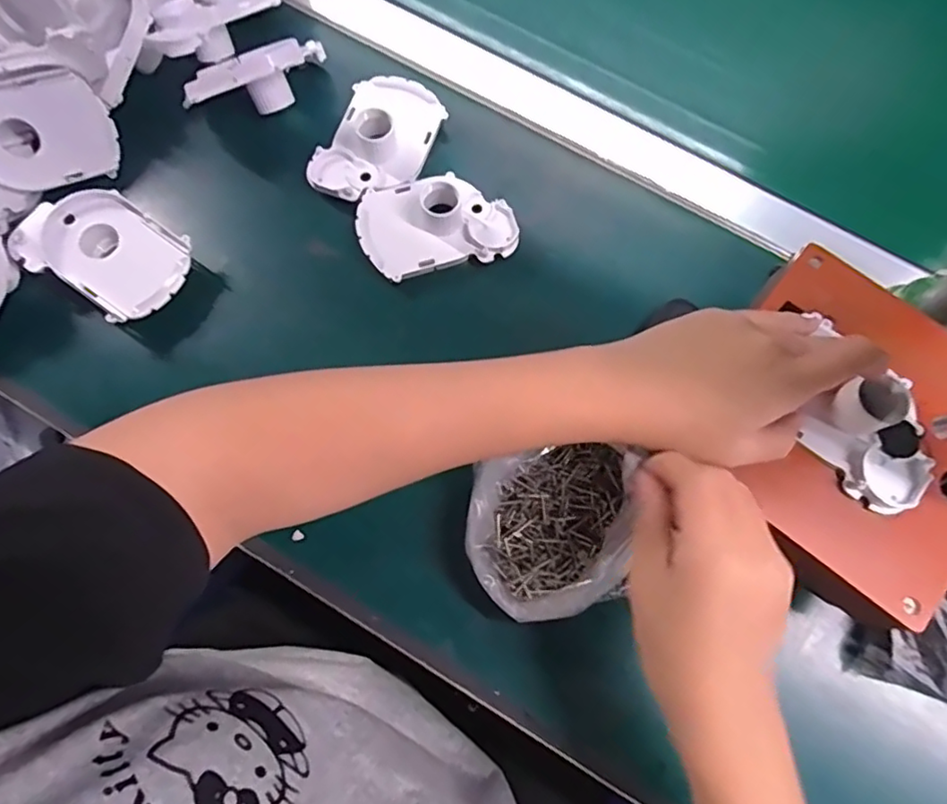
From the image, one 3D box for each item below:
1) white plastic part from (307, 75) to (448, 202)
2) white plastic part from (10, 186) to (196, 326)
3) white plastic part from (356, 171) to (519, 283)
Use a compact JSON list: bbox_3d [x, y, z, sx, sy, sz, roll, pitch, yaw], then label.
[{"bbox_3d":[-0.066,-0.186,0.418,0.066,0.027,0.102,24,76,5],"label":"white plastic part"},{"bbox_3d":[-0.238,-0.096,0.395,0.100,0.035,0.068,31,77,7],"label":"white plastic part"},{"bbox_3d":[-0.026,-0.124,0.403,0.102,0.019,0.067,-12,76,-4],"label":"white plastic part"}]

